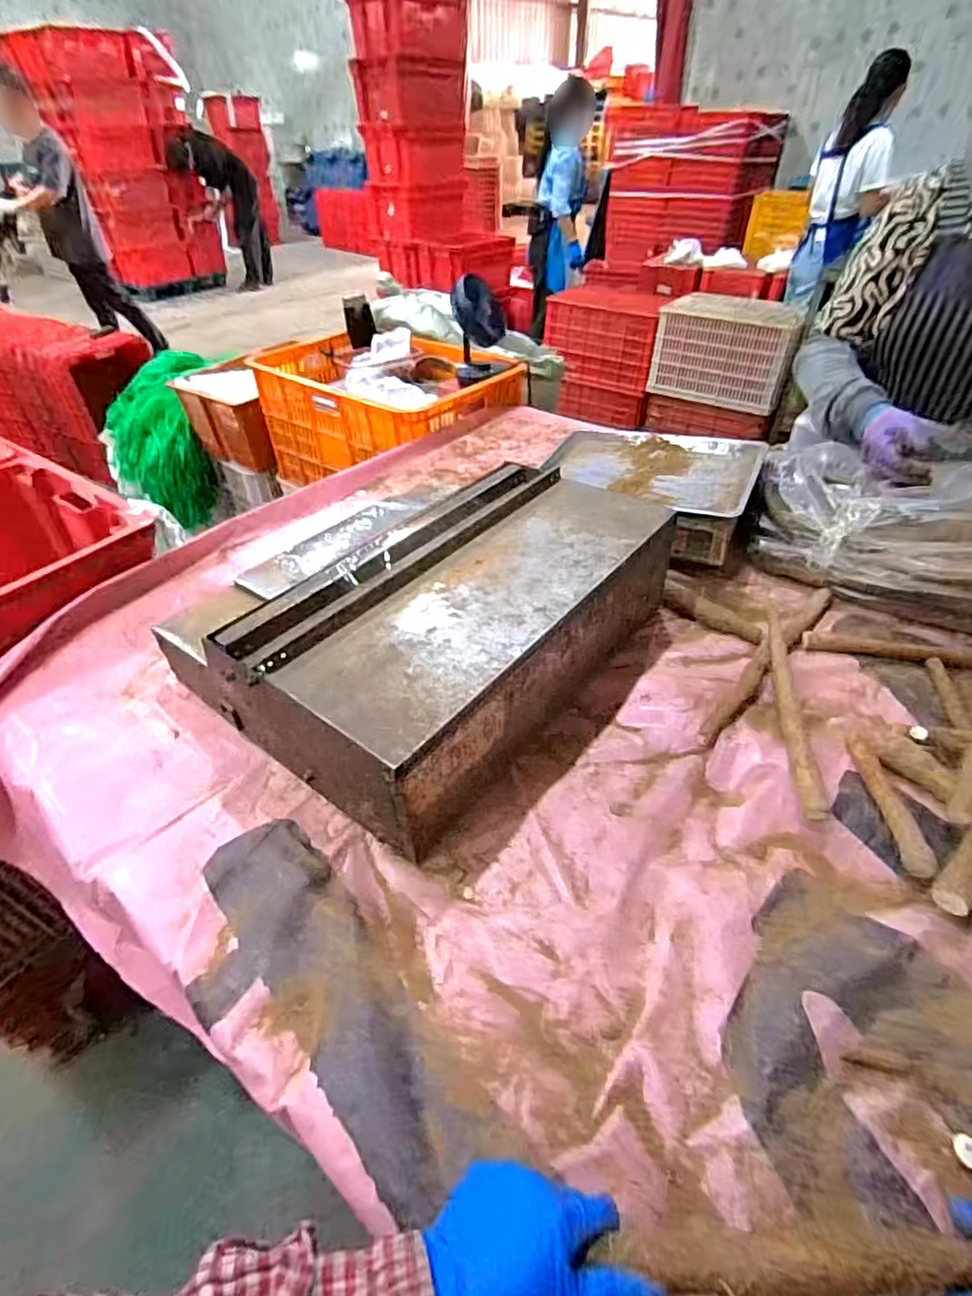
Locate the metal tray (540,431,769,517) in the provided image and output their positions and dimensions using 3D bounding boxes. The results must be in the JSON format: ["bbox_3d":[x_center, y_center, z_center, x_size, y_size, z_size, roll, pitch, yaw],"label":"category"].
[{"bbox_3d":[0.255,-0.288,0.933,0.324,0.027,0.228,20,47,21],"label":"metal tray"}]

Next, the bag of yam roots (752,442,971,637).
[{"bbox_3d":[0.646,-0.139,0.759,0.239,0.153,0.568,-32,51,-29],"label":"bag of yam roots"}]

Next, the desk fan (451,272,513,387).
[{"bbox_3d":[-0.014,-0.721,1.330,0.121,0.205,0.097,-2,43,-1],"label":"desk fan"}]

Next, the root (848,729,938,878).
[{"bbox_3d":[0.392,0.143,0.579,0.027,0.027,0.176,7,43,8],"label":"root"}]

